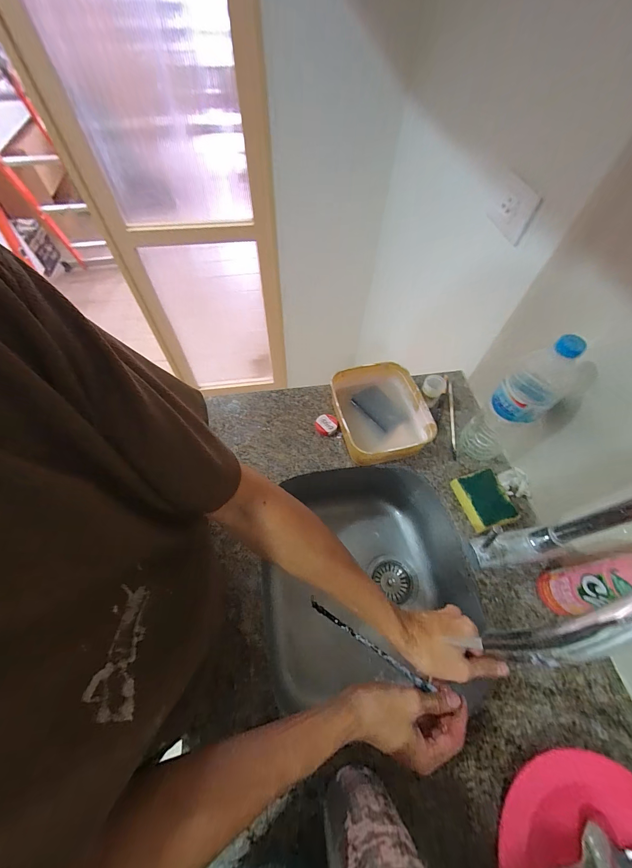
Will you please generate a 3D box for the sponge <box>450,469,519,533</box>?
[{"bbox_3d":[0.288,0.114,0.546,0.073,0.034,0.092,-15,60,-11],"label":"sponge"}]

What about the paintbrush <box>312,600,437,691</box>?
[{"bbox_3d":[0.068,0.305,0.469,0.223,0.012,0.010,3,45,51],"label":"paintbrush"}]

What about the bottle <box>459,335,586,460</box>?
[{"bbox_3d":[0.316,-0.043,0.508,0.063,0.263,0.077,-35,65,-21],"label":"bottle"}]

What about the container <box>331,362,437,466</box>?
[{"bbox_3d":[0.122,-0.037,0.613,0.167,0.071,0.189,-9,59,-8],"label":"container"}]

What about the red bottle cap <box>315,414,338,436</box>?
[{"bbox_3d":[0.021,-0.019,0.627,0.043,0.019,0.041,1,58,-2],"label":"red bottle cap"}]

